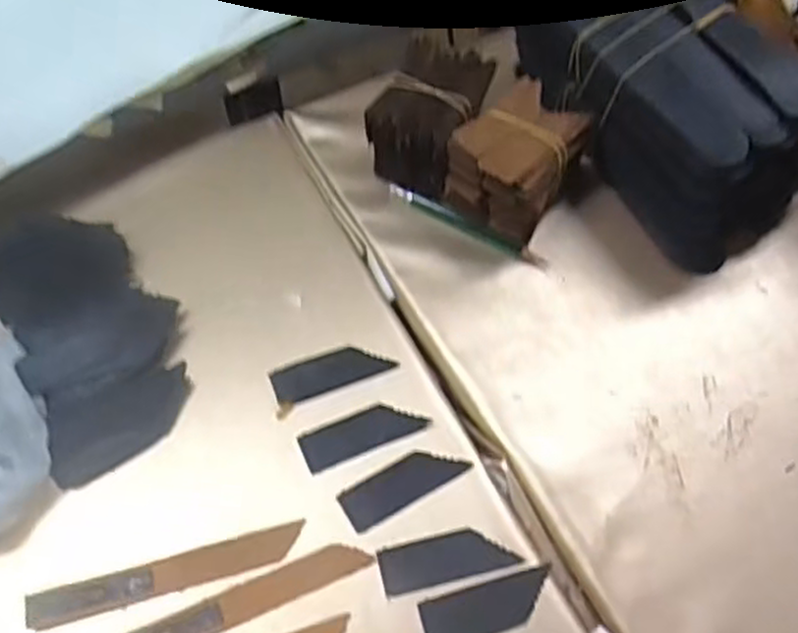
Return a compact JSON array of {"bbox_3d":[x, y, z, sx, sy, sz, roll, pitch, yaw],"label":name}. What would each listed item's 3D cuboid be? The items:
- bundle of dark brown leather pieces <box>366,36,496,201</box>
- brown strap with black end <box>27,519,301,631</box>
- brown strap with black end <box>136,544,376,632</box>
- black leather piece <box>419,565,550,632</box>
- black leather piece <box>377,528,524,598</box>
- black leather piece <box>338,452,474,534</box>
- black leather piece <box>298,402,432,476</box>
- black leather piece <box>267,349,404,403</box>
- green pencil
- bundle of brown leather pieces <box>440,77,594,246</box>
[{"bbox_3d":[0.018,-0.117,0.475,0.053,0.055,0.085,22,63,10],"label":"bundle of dark brown leather pieces"},{"bbox_3d":[-0.109,0.123,0.369,0.128,0.004,0.016,-14,63,-9],"label":"brown strap with black end"},{"bbox_3d":[-0.075,0.134,0.360,0.127,0.004,0.015,-20,64,-12],"label":"brown strap with black end"},{"bbox_3d":[0.042,0.136,0.362,0.062,0.004,0.022,-14,63,-9],"label":"black leather piece"},{"bbox_3d":[0.023,0.116,0.375,0.063,0.004,0.022,-12,63,-8],"label":"black leather piece"},{"bbox_3d":[0.002,0.084,0.391,0.064,0.004,0.022,-28,66,-16],"label":"black leather piece"},{"bbox_3d":[-0.019,0.060,0.406,0.063,0.004,0.023,-21,64,-13],"label":"black leather piece"},{"bbox_3d":[-0.037,0.030,0.424,0.063,0.004,0.023,-19,64,-12],"label":"black leather piece"},{"bbox_3d":[0.041,-0.055,0.463,0.103,0.008,0.010,29,64,13],"label":"green pencil"},{"bbox_3d":[0.069,-0.088,0.454,0.061,0.057,0.075,34,66,15],"label":"bundle of brown leather pieces"}]

